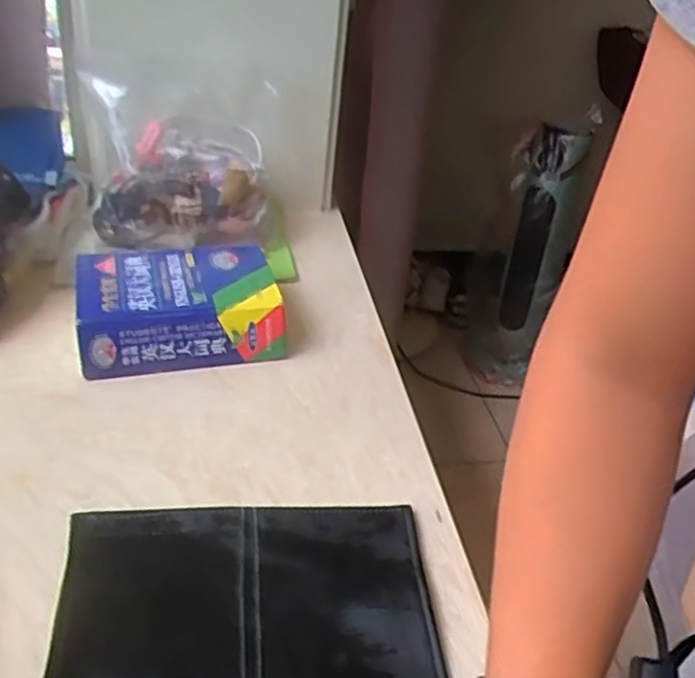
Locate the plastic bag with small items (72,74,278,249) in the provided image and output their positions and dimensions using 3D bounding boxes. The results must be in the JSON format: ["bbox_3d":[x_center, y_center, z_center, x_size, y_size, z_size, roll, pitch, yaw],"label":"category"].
[{"bbox_3d":[-0.215,-0.243,0.941,0.246,0.181,0.156,-3,35,-13],"label":"plastic bag with small items"}]

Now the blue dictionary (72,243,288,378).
[{"bbox_3d":[-0.183,-0.039,0.778,0.208,0.073,0.155,-5,35,-16],"label":"blue dictionary"}]

